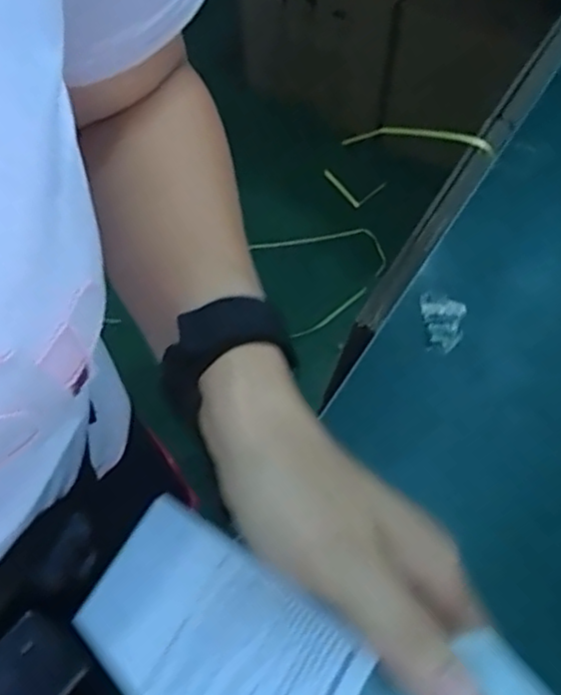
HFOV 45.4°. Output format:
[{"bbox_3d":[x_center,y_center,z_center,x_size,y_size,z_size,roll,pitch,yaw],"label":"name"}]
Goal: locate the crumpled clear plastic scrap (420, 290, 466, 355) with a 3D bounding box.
[{"bbox_3d":[0.163,-0.025,0.684,0.045,0.008,0.059,10,77,9],"label":"crumpled clear plastic scrap"}]

